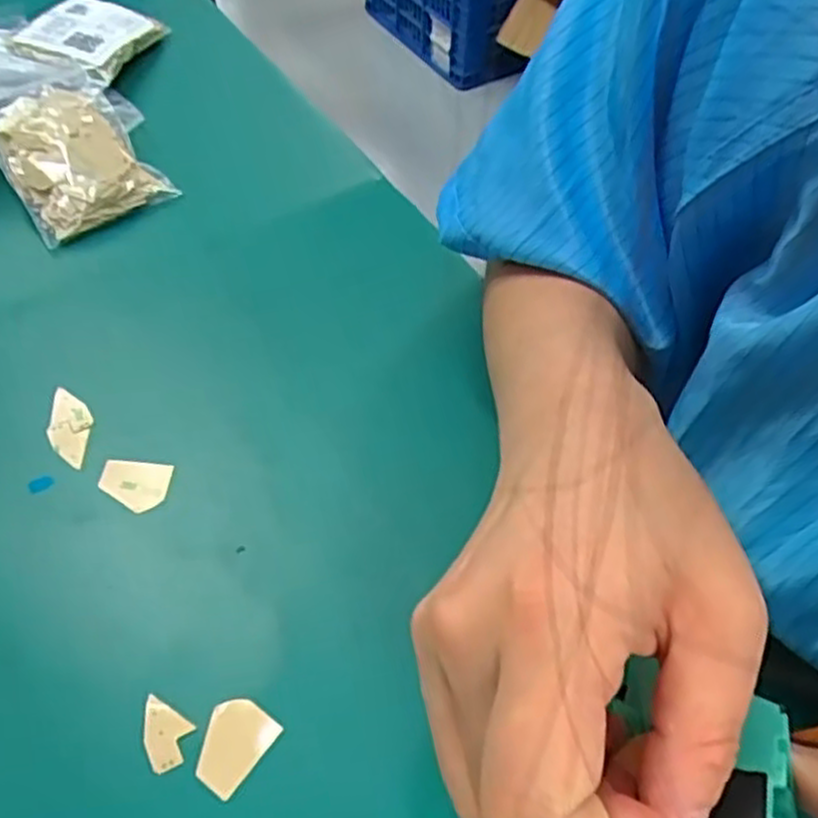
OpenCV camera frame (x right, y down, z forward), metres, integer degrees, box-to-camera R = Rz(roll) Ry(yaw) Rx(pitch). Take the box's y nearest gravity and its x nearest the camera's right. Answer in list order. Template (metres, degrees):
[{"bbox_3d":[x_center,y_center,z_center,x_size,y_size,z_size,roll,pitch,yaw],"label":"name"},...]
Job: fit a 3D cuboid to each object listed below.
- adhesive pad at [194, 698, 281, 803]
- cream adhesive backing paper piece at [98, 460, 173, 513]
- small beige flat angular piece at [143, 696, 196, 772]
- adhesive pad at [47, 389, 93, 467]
[{"bbox_3d":[-0.063,0.117,0.274,0.022,0.004,0.029,24,54,26],"label":"adhesive pad"},{"bbox_3d":[-0.118,0.033,0.335,0.029,0.004,0.022,4,63,-2],"label":"cream adhesive backing paper piece"},{"bbox_3d":[-0.085,0.114,0.275,0.016,0.004,0.024,-4,56,-5],"label":"small beige flat angular piece"},{"bbox_3d":[-0.153,0.008,0.352,0.018,0.004,0.039,-15,63,-8],"label":"adhesive pad"}]

